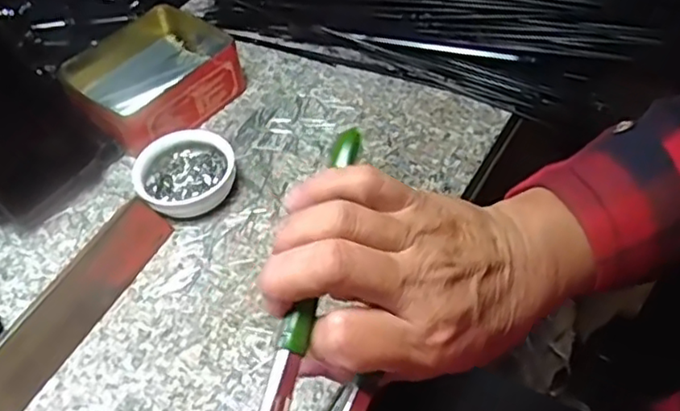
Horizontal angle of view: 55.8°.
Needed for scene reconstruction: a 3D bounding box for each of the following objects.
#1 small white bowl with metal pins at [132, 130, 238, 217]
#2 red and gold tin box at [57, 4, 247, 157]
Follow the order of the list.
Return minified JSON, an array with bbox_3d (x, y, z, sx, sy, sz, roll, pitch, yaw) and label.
[{"bbox_3d":[-0.113,-0.023,0.471,0.071,0.026,0.058,-28,54,-18],"label":"small white bowl with metal pins"},{"bbox_3d":[-0.157,-0.108,0.528,0.114,0.041,0.124,28,58,25],"label":"red and gold tin box"}]

